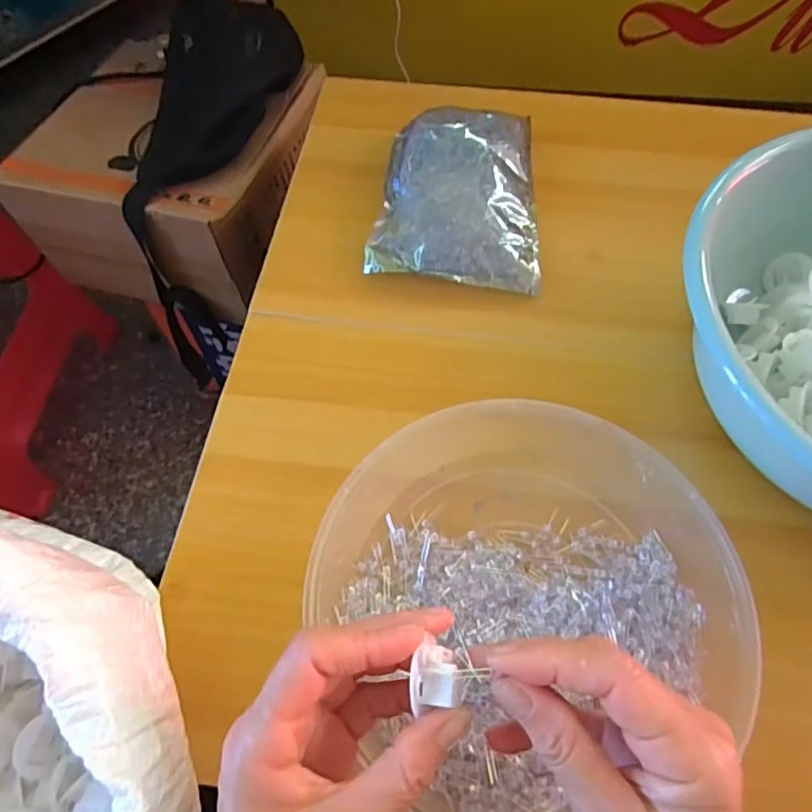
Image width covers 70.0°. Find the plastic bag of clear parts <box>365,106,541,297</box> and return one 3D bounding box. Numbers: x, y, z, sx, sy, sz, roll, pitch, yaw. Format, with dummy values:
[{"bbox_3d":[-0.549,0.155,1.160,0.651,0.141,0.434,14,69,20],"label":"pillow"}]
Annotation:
[{"bbox_3d":[0.047,-0.183,0.481,0.129,0.024,0.183,7,62,3],"label":"plastic bag of clear parts"}]

